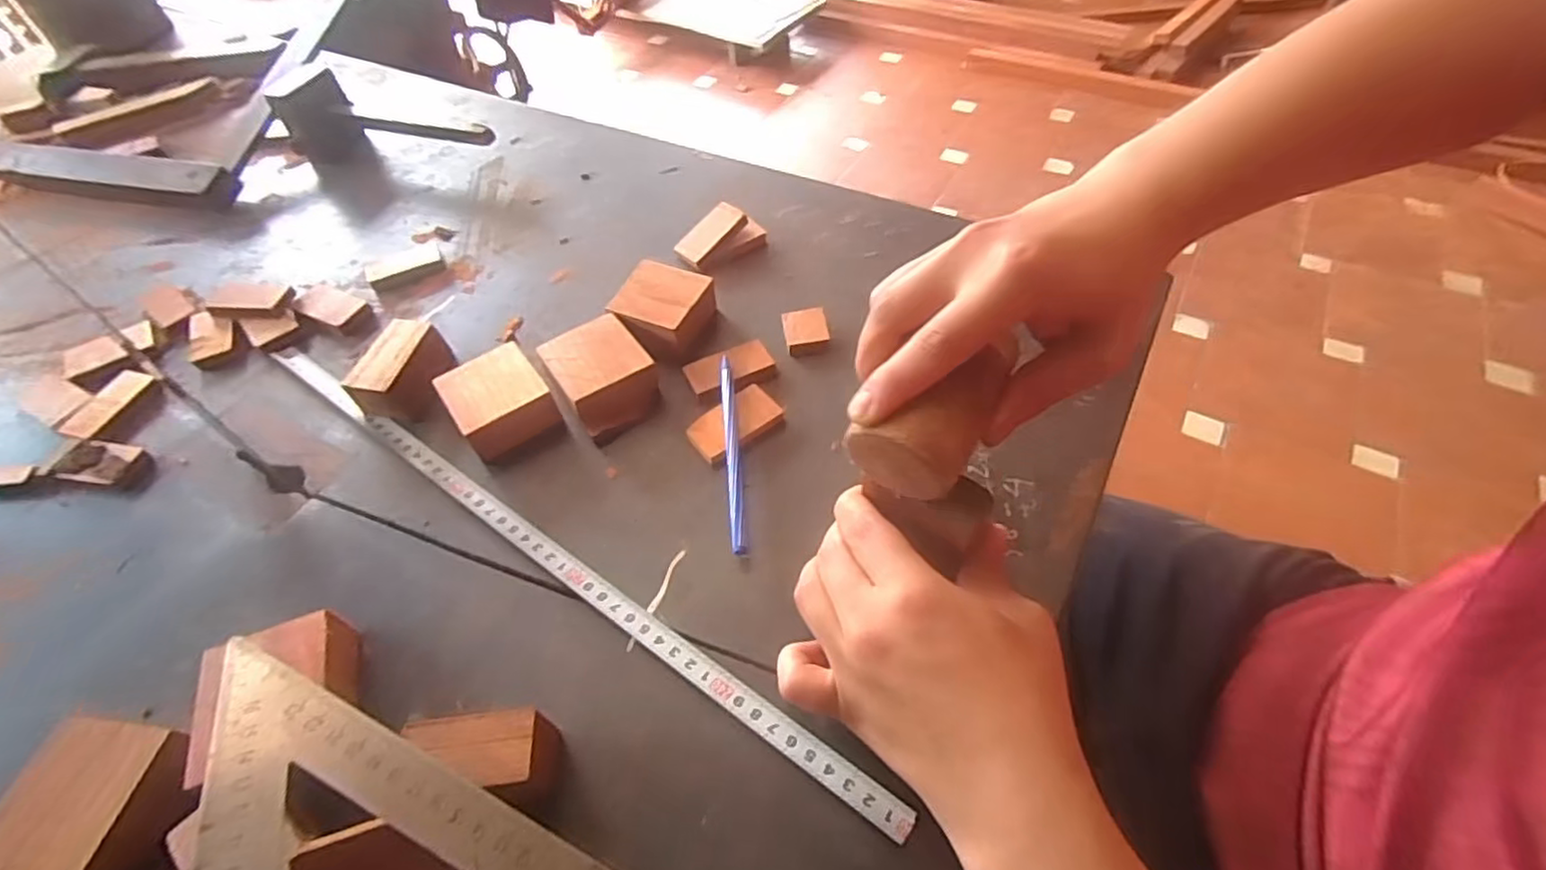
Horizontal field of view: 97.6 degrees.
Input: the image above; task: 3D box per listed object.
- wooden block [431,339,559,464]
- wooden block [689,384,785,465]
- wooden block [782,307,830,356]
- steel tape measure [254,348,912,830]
[{"bbox_3d":[-0.171,-0.021,0.420,0.054,0.031,0.059,-33,58,-20],"label":"wooden block"},{"bbox_3d":[-0.022,-0.007,0.410,0.055,0.015,0.030,-34,58,-21],"label":"wooden block"},{"bbox_3d":[0.022,-0.070,0.456,0.029,0.010,0.036,-6,53,-2],"label":"wooden block"},{"bbox_3d":[-0.140,0.056,0.374,0.480,0.004,0.018,29,48,23],"label":"steel tape measure"}]

